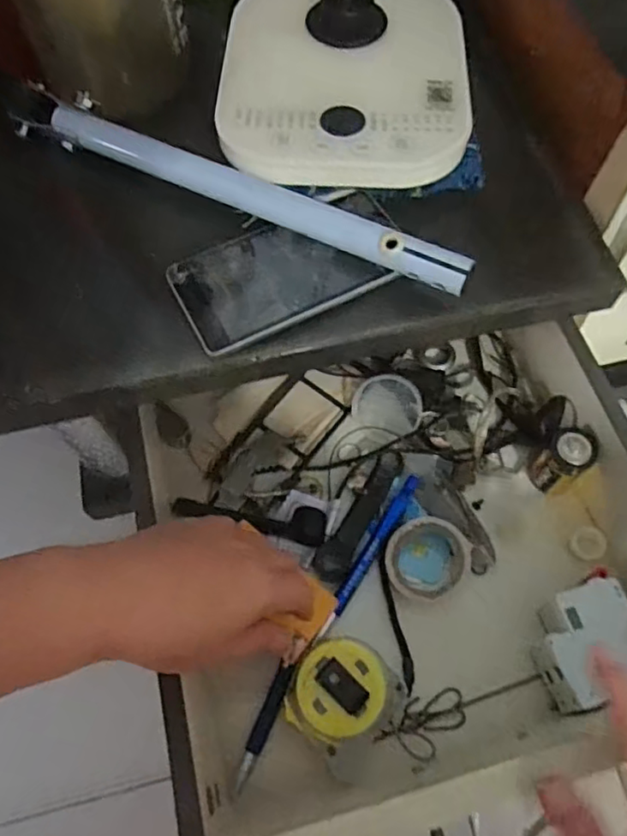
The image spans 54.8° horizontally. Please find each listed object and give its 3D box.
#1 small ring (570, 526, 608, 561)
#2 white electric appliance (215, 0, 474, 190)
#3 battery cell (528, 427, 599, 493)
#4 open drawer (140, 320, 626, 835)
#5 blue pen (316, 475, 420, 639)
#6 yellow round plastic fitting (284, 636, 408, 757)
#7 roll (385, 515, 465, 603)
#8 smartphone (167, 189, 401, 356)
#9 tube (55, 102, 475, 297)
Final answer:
[{"bbox_3d":[0.196,0.089,0.432,0.022,0.007,0.023,-1,64,2],"label":"small ring"},{"bbox_3d":[0.022,-0.244,0.416,0.161,0.038,0.220,1,65,3],"label":"white electric appliance"},{"bbox_3d":[0.177,0.030,0.432,0.032,0.057,0.028,-37,68,-14],"label":"battery cell"},{"bbox_3d":[0.061,0.091,0.410,0.357,0.094,0.327,-14,65,-4],"label":"open drawer"},{"bbox_3d":[0.040,0.096,0.432,0.011,0.007,0.130,28,69,15],"label":"blue pen"},{"bbox_3d":[0.020,0.175,0.382,0.067,0.021,0.062,-1,64,2],"label":"yellow round plastic fitting"},{"bbox_3d":[0.077,0.098,0.422,0.053,0.021,0.052,12,66,8],"label":"roll"},{"bbox_3d":[-0.014,-0.093,0.368,0.138,0.007,0.076,-25,66,-9],"label":"smartphone"},{"bbox_3d":[-0.039,-0.137,0.375,0.284,0.024,0.024,25,68,14],"label":"tube"}]

